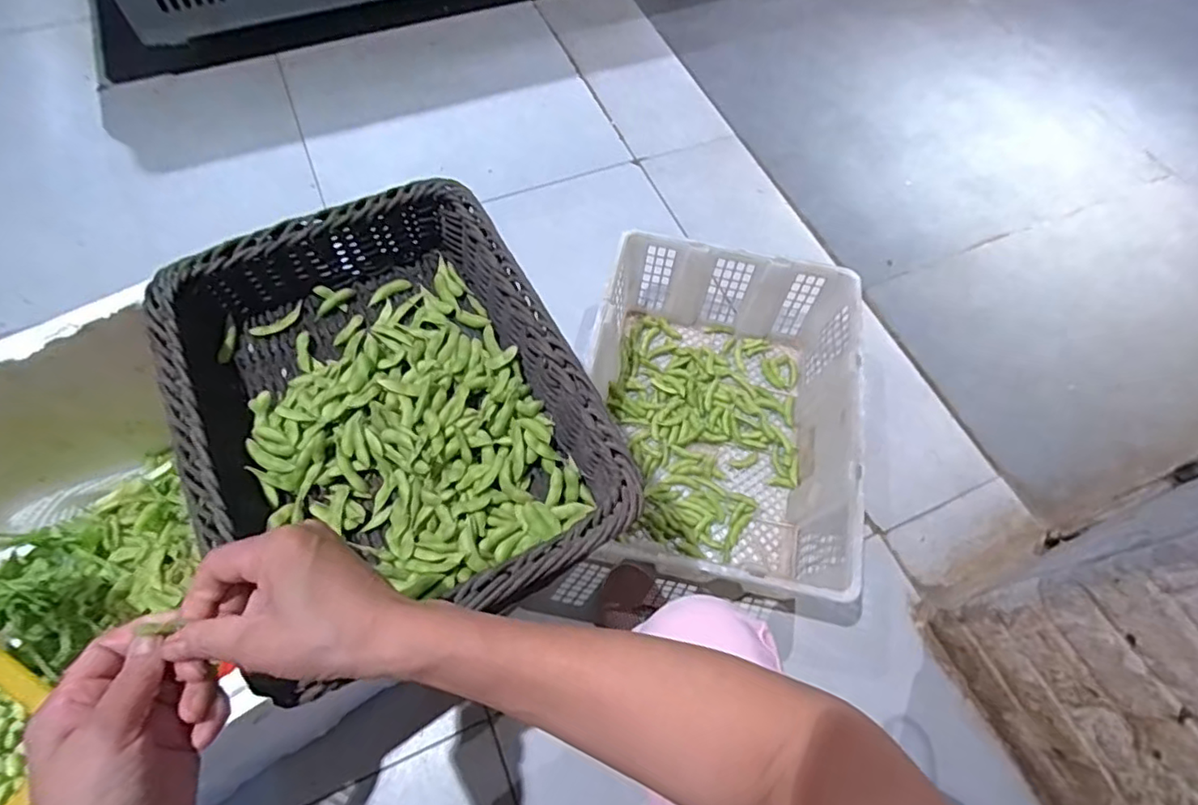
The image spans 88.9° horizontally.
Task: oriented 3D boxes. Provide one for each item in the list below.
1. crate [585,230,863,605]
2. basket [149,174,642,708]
[{"bbox_3d":[0.159,0.019,0.852,0.342,0.170,0.469,11,62,3],"label":"crate"},{"bbox_3d":[-0.174,0.002,0.521,0.291,0.083,0.381,-25,66,-15],"label":"basket"}]

